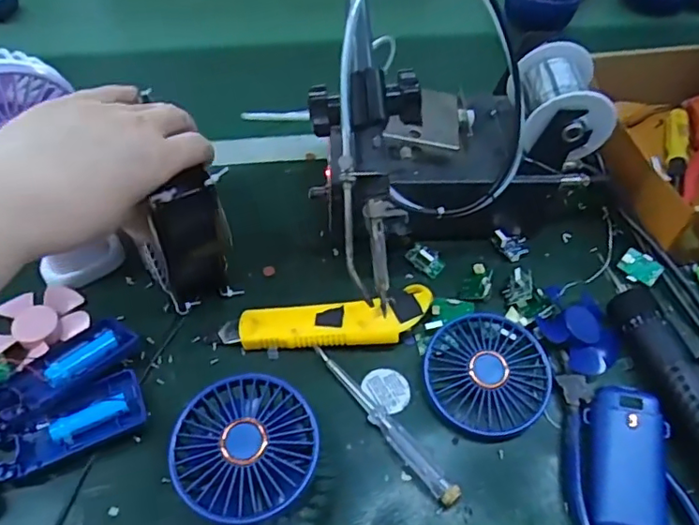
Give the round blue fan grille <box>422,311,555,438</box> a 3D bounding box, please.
[{"bbox_3d":[0.097,0.076,0.397,0.085,0.015,0.084,-13,55,-12],"label":"round blue fan grille"}]

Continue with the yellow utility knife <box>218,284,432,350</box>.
[{"bbox_3d":[-0.015,0.045,0.420,0.154,0.019,0.041,-7,52,-7],"label":"yellow utility knife"}]

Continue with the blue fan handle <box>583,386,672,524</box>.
[{"bbox_3d":[0.178,0.125,0.362,0.046,0.021,0.093,13,53,9],"label":"blue fan handle"}]

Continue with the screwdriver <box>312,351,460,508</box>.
[{"bbox_3d":[0.022,0.106,0.381,0.014,0.010,0.133,-32,59,-24],"label":"screwdriver"}]

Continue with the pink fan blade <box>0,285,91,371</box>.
[{"bbox_3d":[-0.236,0.043,0.423,0.065,0.012,0.070,30,57,21],"label":"pink fan blade"}]

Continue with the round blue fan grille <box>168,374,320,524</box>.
[{"bbox_3d":[-0.062,0.116,0.348,0.083,0.039,0.084,1,52,-1],"label":"round blue fan grille"}]

